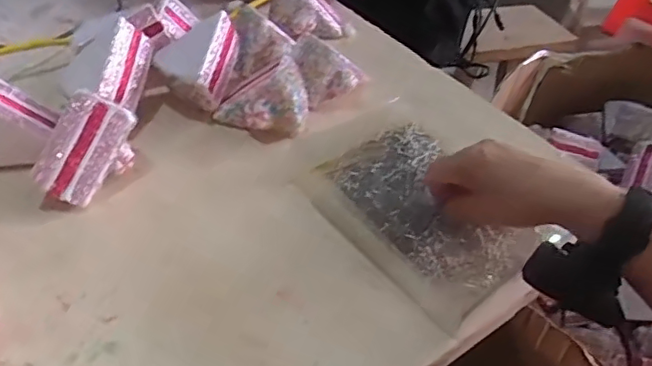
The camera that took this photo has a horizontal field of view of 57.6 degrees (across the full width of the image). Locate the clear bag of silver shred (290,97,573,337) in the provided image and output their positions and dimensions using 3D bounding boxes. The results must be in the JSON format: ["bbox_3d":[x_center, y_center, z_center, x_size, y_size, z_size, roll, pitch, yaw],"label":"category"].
[{"bbox_3d":[0.090,0.010,0.544,0.179,0.029,0.224,-24,49,-32],"label":"clear bag of silver shred"}]

